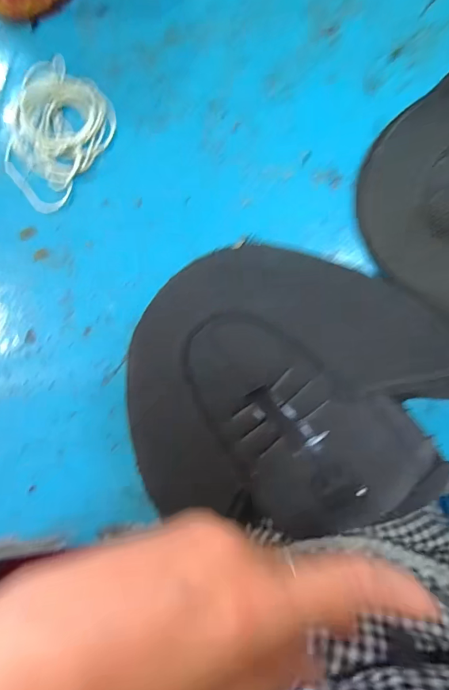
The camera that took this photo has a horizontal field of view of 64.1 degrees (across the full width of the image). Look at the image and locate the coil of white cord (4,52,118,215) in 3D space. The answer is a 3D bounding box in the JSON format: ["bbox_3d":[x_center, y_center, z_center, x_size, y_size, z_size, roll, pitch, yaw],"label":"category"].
[{"bbox_3d":[-0.135,-0.163,0.279,0.076,0.013,0.101,38,92,6],"label":"coil of white cord"}]

